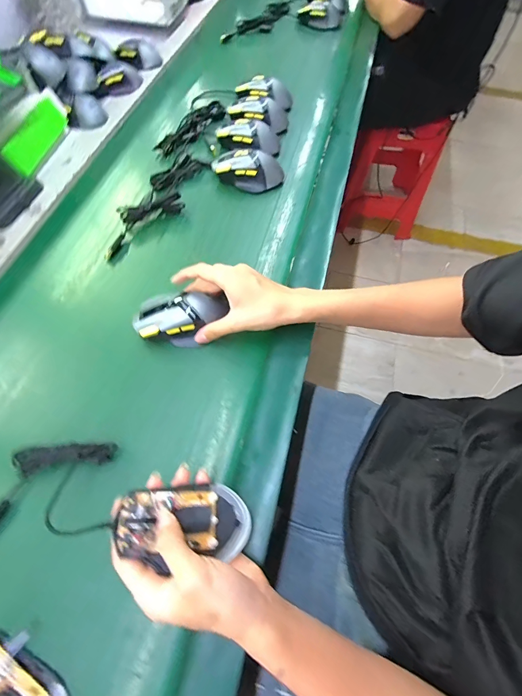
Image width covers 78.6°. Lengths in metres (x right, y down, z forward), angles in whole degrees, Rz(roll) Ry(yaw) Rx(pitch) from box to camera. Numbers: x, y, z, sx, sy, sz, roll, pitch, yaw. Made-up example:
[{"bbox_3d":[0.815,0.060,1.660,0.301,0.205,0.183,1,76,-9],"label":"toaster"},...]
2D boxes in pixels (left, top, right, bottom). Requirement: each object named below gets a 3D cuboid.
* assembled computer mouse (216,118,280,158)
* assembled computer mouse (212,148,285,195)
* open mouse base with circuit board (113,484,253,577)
[{"bbox_3d":[-0.023,-0.392,0.587,0.110,0.041,0.057,24,65,9],"label":"assembled computer mouse"},{"bbox_3d":[-0.025,-0.308,0.546,0.124,0.043,0.059,15,64,5],"label":"assembled computer mouse"},{"bbox_3d":[-0.062,0.151,0.276,0.114,0.030,0.058,12,61,-22],"label":"open mouse base with circuit board"}]

